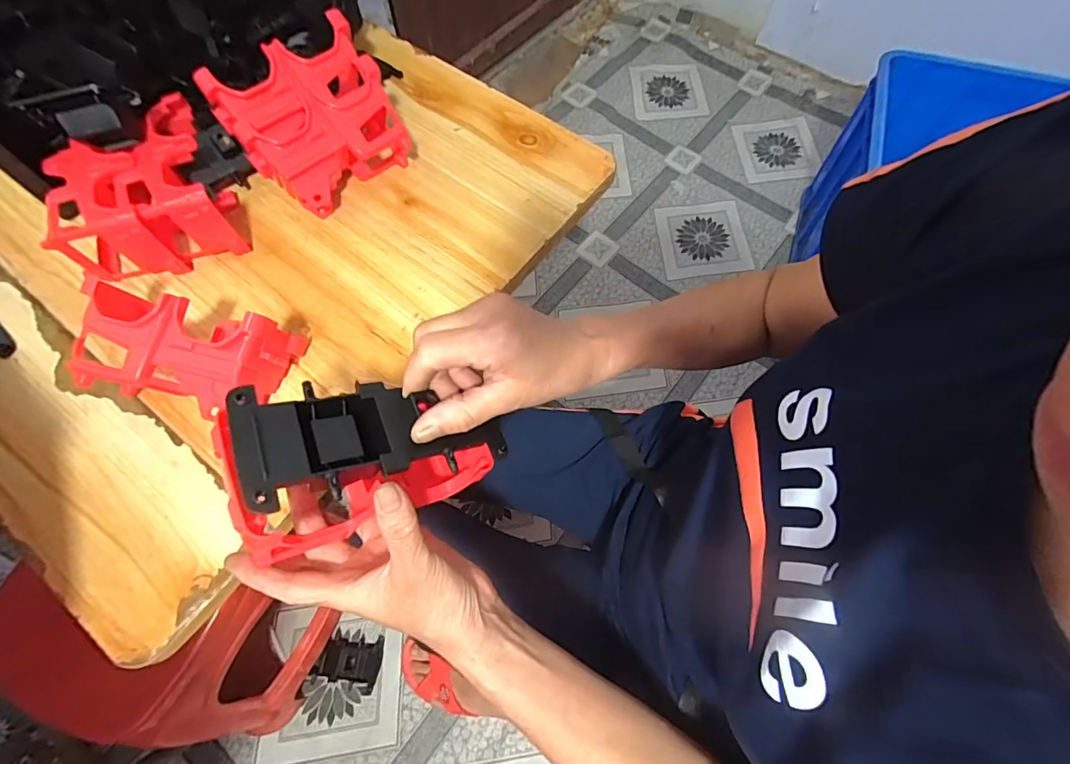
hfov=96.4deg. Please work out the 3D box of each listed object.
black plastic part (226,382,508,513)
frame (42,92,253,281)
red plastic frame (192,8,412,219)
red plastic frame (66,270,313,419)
[{"bbox_3d":[-0.088,0.030,0.276,0.147,0.019,0.068,0,63,-30],"label":"black plastic part"},{"bbox_3d":[-0.381,-0.180,0.468,0.137,0.081,0.147,-23,68,-11],"label":"frame"},{"bbox_3d":[-0.215,-0.254,0.485,0.152,0.116,0.109,-36,71,-15],"label":"red plastic frame"},{"bbox_3d":[-0.283,-0.021,0.401,0.131,0.080,0.090,15,66,6],"label":"red plastic frame"}]

